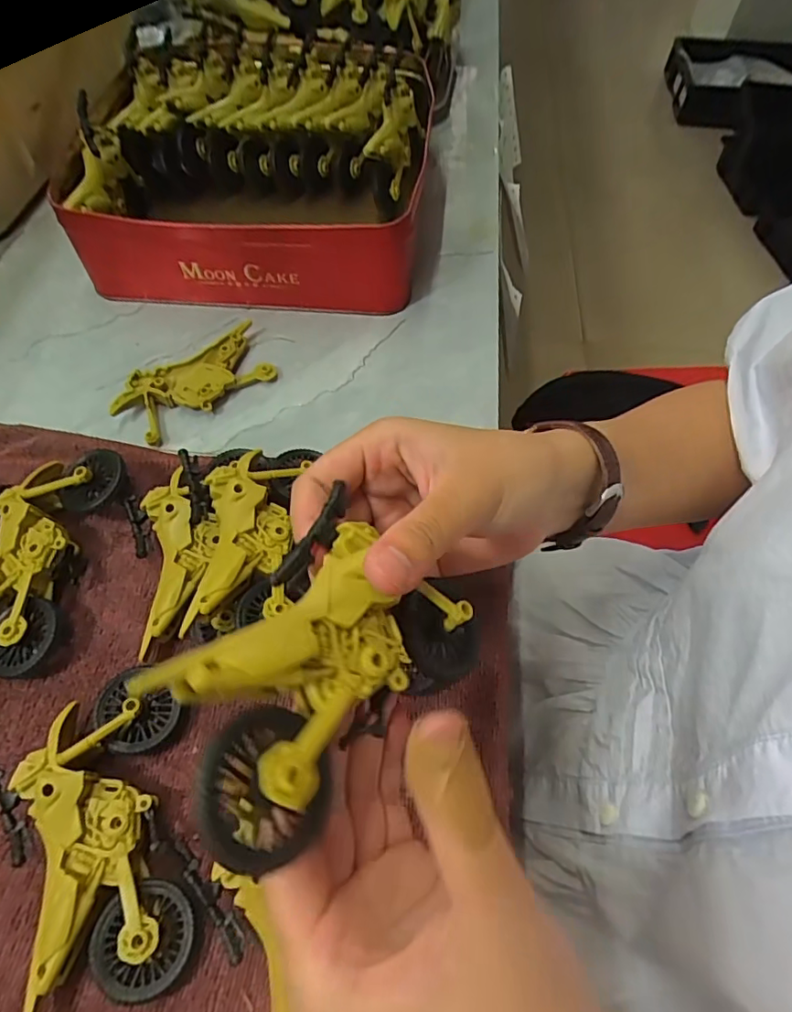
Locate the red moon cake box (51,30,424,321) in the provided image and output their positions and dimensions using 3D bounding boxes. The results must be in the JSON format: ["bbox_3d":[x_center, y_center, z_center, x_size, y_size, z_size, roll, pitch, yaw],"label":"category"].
[{"bbox_3d":[-0.102,-0.264,0.432,0.240,0.079,0.255,6,59,1],"label":"red moon cake box"}]

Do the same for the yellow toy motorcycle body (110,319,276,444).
[{"bbox_3d":[-0.127,-0.079,0.355,0.097,0.014,0.046,-35,67,-20],"label":"yellow toy motorcycle body"}]

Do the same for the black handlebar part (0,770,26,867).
[{"bbox_3d":[-0.158,0.119,0.224,0.011,0.005,0.048,-29,78,-18],"label":"black handlebar part"}]

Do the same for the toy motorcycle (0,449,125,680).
[{"bbox_3d":[-0.180,0.024,0.280,0.053,0.029,0.112,11,60,4],"label":"toy motorcycle"}]

